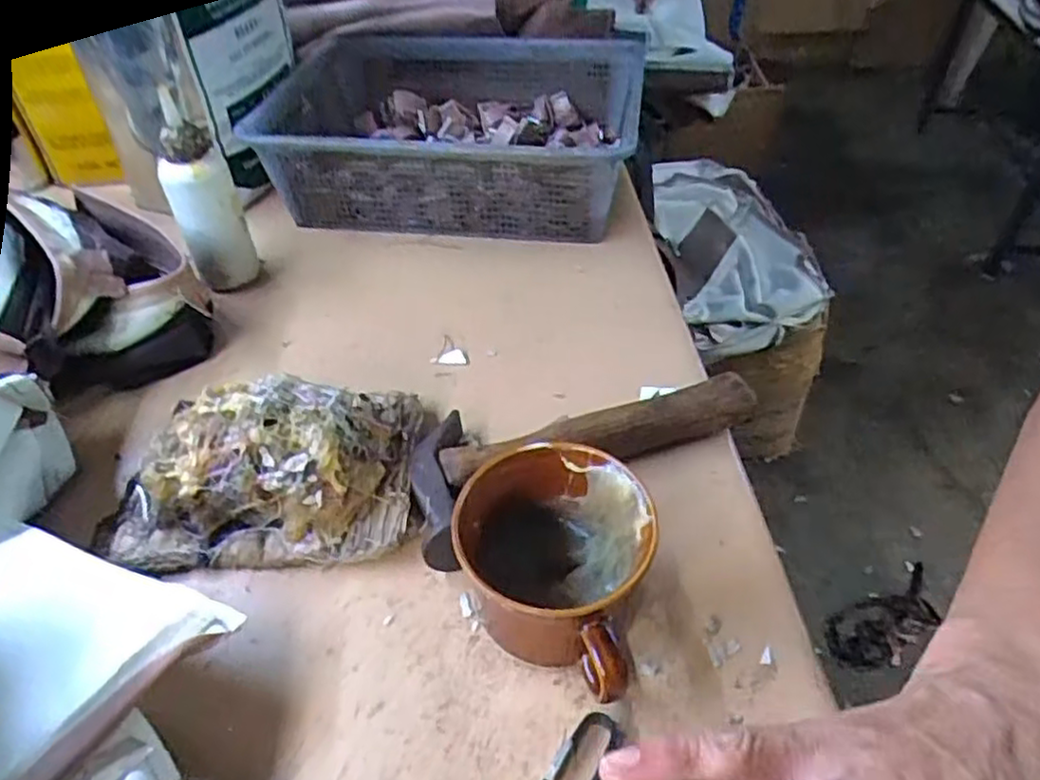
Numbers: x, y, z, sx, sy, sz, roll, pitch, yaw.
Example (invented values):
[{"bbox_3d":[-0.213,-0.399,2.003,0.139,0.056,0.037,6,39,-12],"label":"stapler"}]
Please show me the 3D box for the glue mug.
[{"bbox_3d":[0.019,0.085,0.328,0.083,0.065,0.110,-13,44,-10],"label":"glue mug"}]

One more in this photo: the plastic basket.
[{"bbox_3d":[-0.061,-0.230,0.640,0.306,0.091,0.240,4,44,7],"label":"plastic basket"}]

